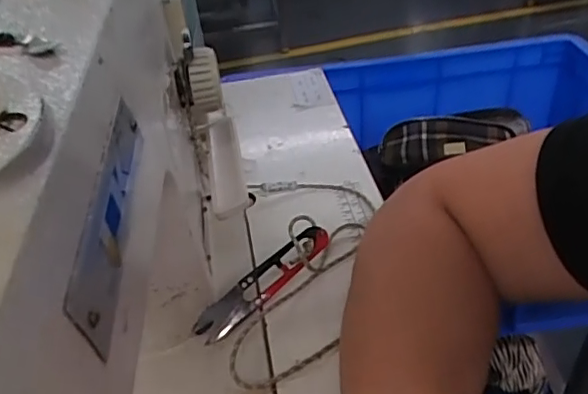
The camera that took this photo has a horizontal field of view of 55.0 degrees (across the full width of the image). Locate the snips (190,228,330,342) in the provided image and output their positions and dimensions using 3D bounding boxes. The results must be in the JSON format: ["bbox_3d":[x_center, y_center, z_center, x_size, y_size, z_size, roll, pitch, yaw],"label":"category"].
[{"bbox_3d":[-0.020,0.057,0.379,0.107,0.015,0.020,-39,50,-17],"label":"snips"}]

